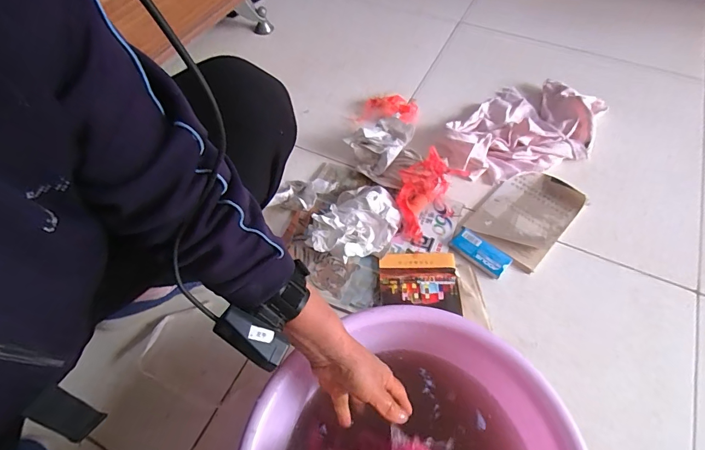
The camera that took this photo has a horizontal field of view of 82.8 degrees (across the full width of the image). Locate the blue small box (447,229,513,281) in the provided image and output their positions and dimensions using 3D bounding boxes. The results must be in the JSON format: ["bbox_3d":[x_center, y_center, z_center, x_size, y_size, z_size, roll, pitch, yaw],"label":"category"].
[{"bbox_3d":[0.219,0.048,0.691,0.099,0.016,0.047,38,65,21],"label":"blue small box"}]

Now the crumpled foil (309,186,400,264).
[{"bbox_3d":[0.003,-0.010,0.700,0.172,0.058,0.138,-21,60,-13],"label":"crumpled foil"}]

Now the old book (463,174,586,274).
[{"bbox_3d":[0.318,-0.026,0.731,0.138,0.031,0.199,38,65,21],"label":"old book"}]

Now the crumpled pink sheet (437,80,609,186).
[{"bbox_3d":[0.359,-0.200,0.828,0.379,0.040,0.234,-39,65,-22],"label":"crumpled pink sheet"}]

